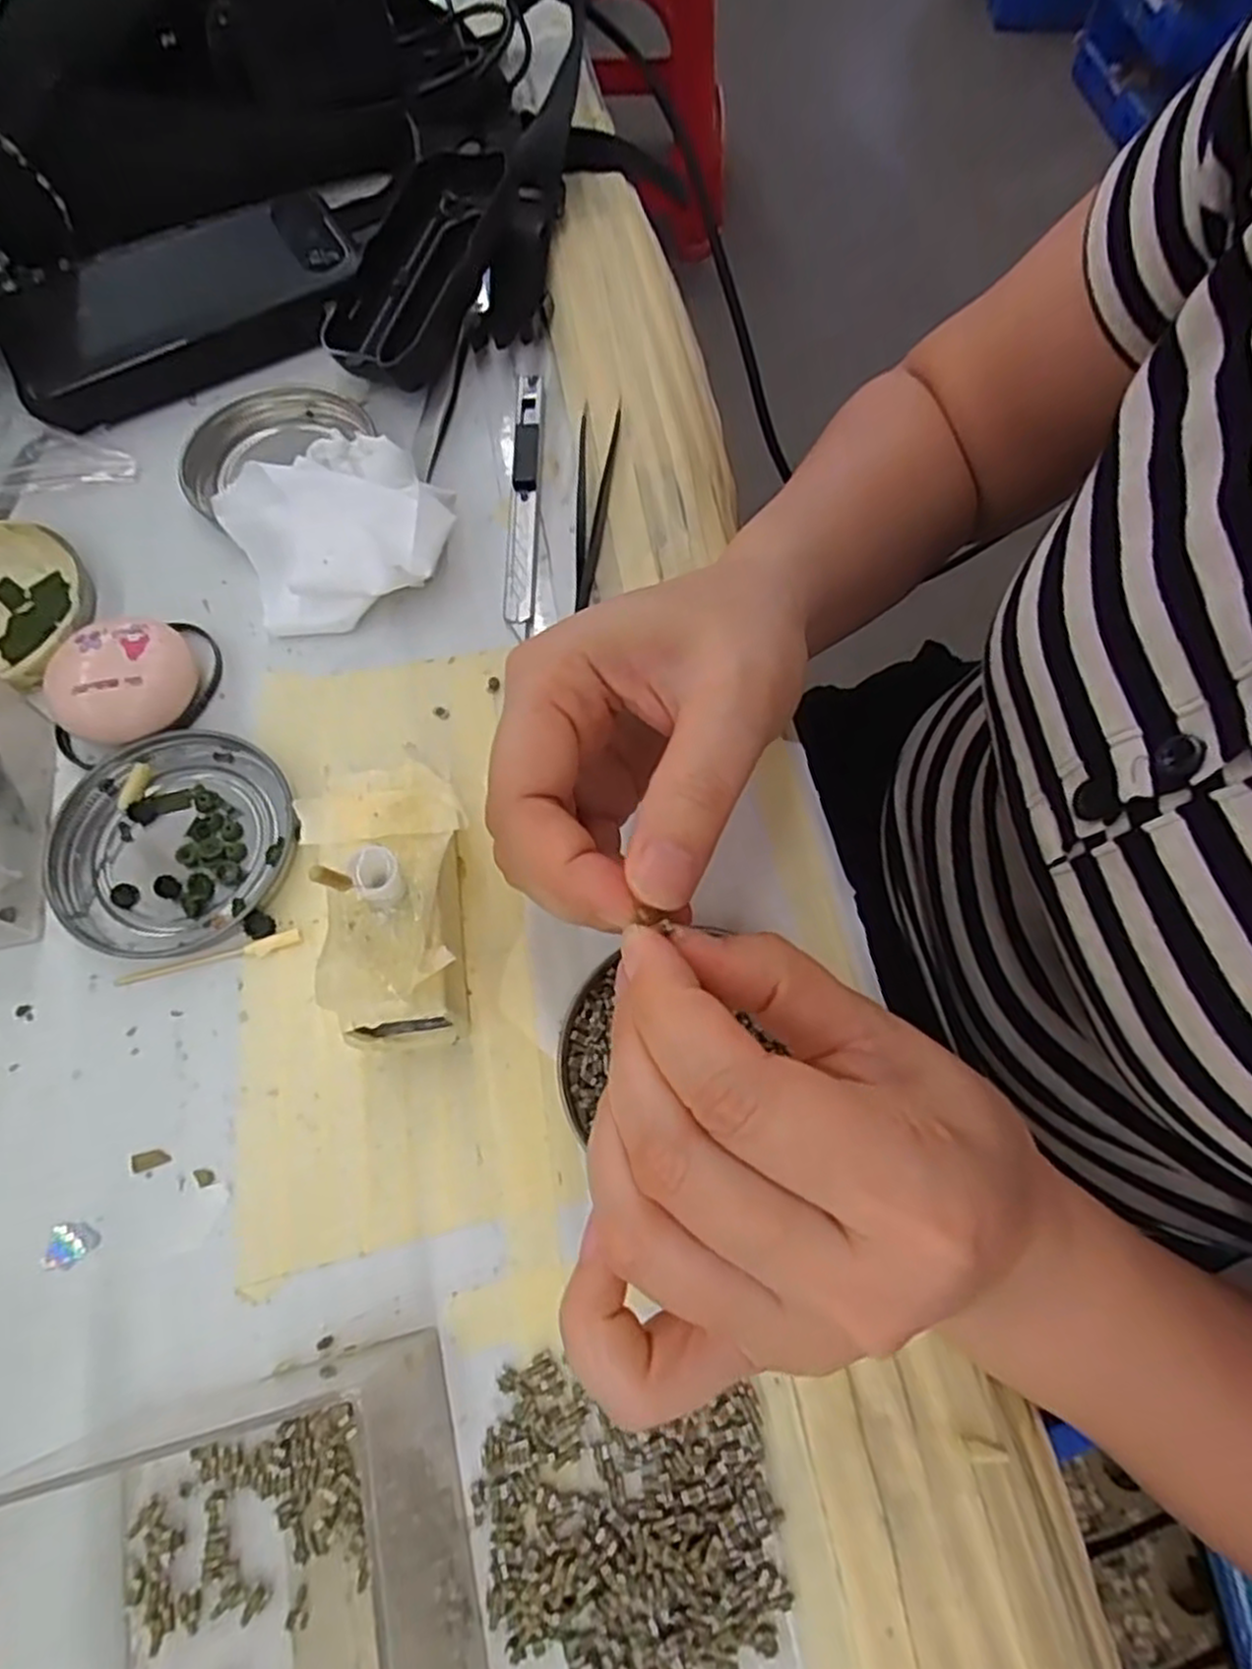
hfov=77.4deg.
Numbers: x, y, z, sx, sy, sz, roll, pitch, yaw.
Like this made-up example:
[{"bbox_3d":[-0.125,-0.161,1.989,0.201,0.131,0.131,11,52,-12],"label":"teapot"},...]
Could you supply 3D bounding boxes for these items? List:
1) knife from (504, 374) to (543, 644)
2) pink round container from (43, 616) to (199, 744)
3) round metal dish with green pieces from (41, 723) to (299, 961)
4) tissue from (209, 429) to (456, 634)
[{"bbox_3d":[-0.042,-0.144,0.322,0.012,0.007,0.141,0,68,0],"label":"knife"},{"bbox_3d":[-0.177,-0.053,0.278,0.047,0.023,0.041,-41,74,-15],"label":"pink round container"},{"bbox_3d":[-0.153,0.002,0.265,0.076,0.009,0.075,0,68,0],"label":"round metal dish with green pieces"},{"bbox_3d":[-0.112,-0.119,0.303,0.084,0.026,0.077,-17,69,-7],"label":"tissue"}]

